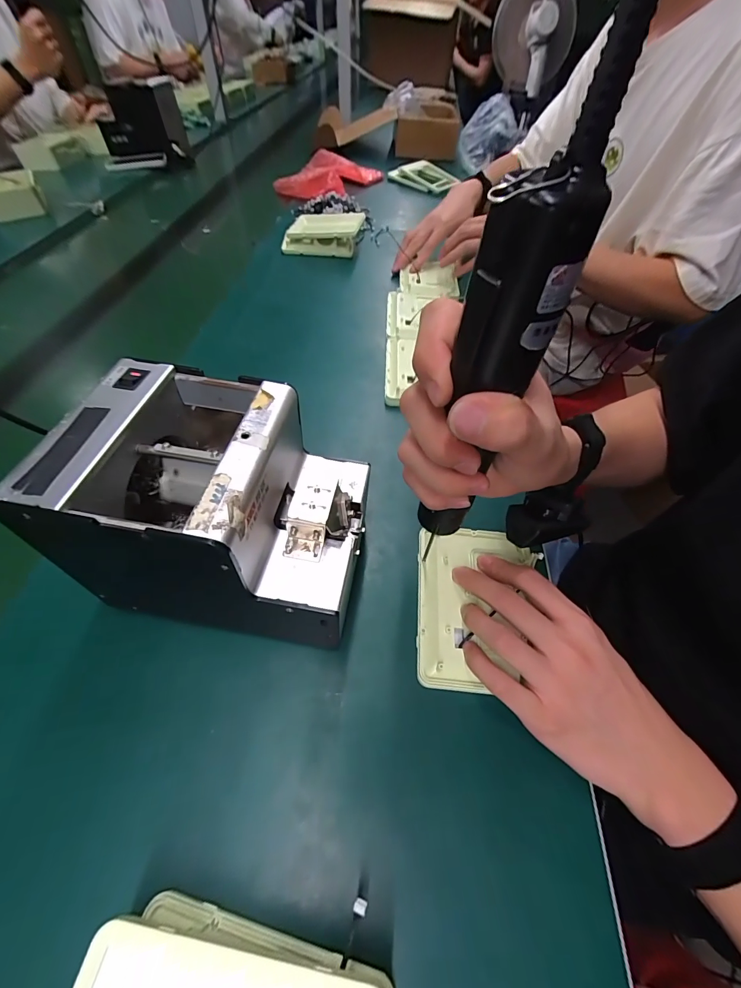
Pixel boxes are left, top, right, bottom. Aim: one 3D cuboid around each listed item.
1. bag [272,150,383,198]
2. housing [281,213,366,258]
[{"bbox_3d":[-0.105,-0.815,0.964,0.171,0.067,0.260,29,57,18],"label":"bag"},{"bbox_3d":[-0.089,-0.502,0.733,0.143,0.045,0.108,7,53,4],"label":"housing"}]

